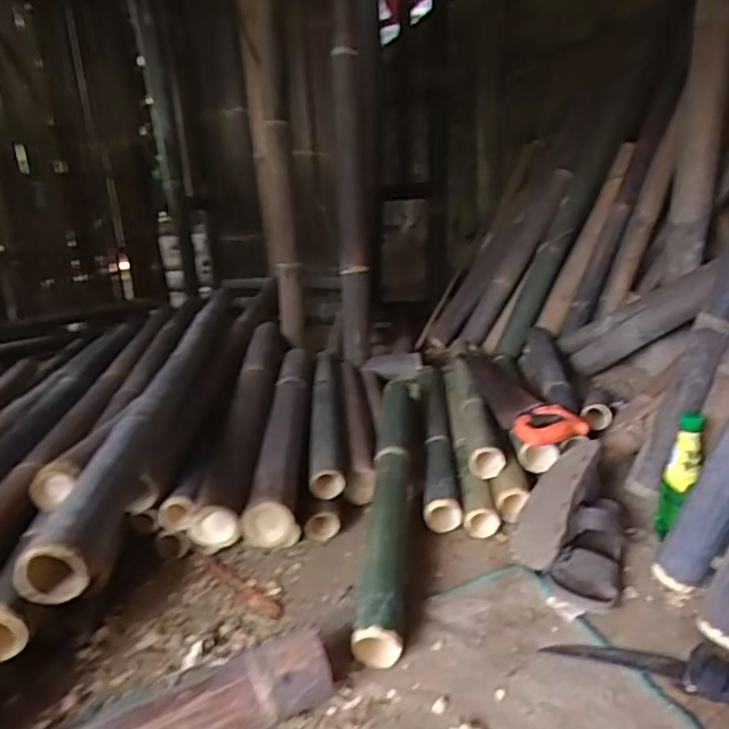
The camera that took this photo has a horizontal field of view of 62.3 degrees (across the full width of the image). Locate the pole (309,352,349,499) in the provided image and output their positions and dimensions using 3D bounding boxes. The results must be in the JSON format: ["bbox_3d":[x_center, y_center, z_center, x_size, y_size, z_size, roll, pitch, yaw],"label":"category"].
[{"bbox_3d":[-0.081,0.103,1.347,0.072,0.086,0.648,-3,18,-2],"label":"pole"}]

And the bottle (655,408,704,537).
[{"bbox_3d":[0.489,0.175,0.936,0.051,0.202,0.050,5,20,22],"label":"bottle"}]

